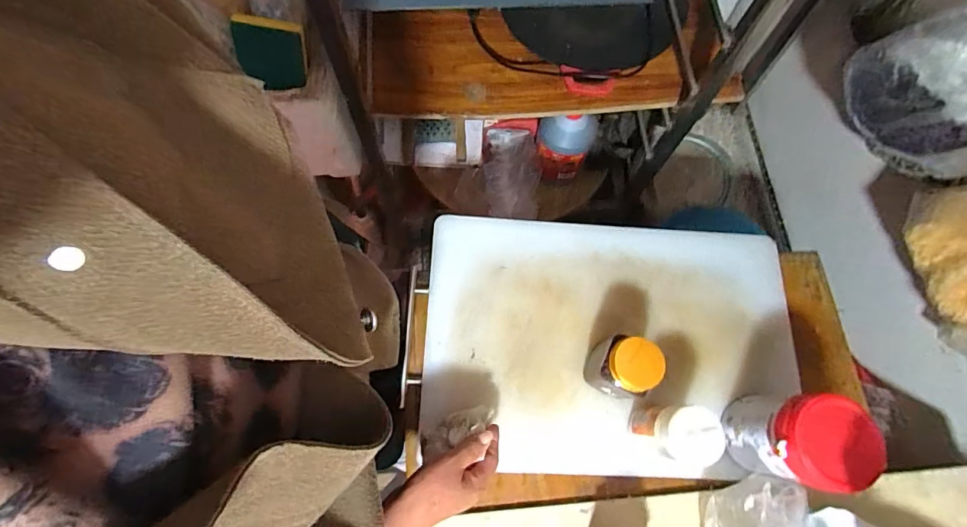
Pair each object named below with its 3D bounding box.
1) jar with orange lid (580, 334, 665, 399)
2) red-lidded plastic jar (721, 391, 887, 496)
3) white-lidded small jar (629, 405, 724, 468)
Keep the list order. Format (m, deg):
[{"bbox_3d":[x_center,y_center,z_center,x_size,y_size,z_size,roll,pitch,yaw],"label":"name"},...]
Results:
[{"bbox_3d":[0.174,0.133,0.589,0.074,0.113,0.068,20,74,7],"label":"jar with orange lid"},{"bbox_3d":[0.367,0.209,0.550,0.090,0.157,0.096,0,72,0],"label":"red-lidded plastic jar"},{"bbox_3d":[0.230,0.205,0.560,0.069,0.119,0.065,0,72,0],"label":"white-lidded small jar"}]

